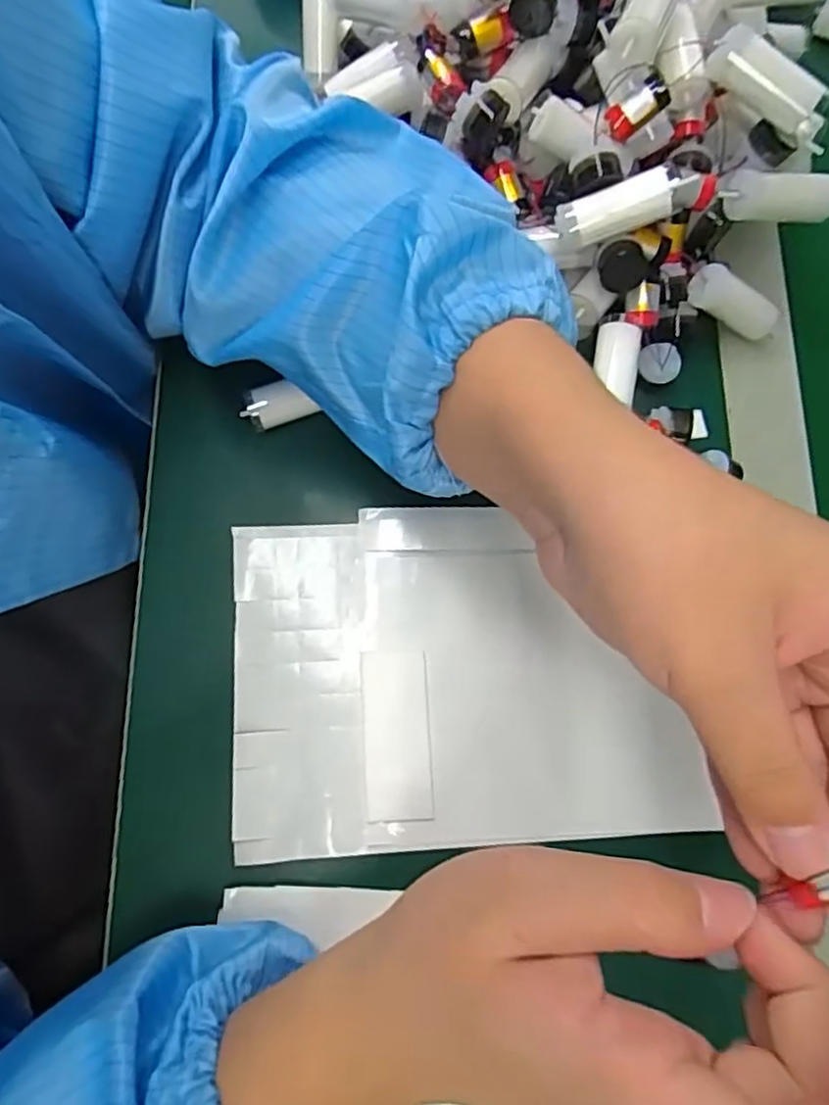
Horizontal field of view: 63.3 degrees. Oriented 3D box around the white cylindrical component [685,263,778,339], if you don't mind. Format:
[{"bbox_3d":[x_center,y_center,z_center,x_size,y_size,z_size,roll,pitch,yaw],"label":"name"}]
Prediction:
[{"bbox_3d":[0.162,-0.125,0.341,0.053,0.020,0.016,21,76,-23],"label":"white cylindrical component"}]

